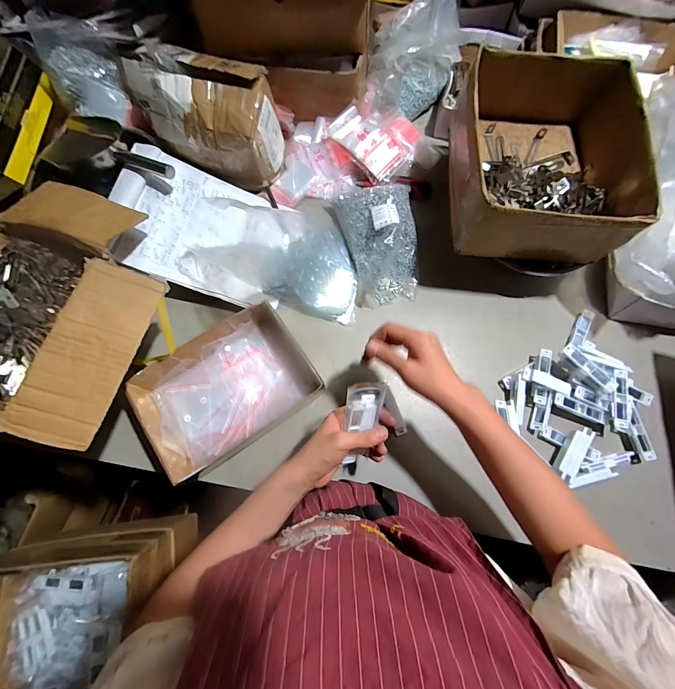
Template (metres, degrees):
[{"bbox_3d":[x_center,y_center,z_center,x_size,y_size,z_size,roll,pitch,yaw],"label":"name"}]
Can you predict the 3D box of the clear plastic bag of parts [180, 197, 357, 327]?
[{"bbox_3d":[-0.101,-0.167,0.604,0.309,0.052,0.193,17,74,4],"label":"clear plastic bag of parts"}]

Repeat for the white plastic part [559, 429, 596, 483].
[{"bbox_3d":[0.382,0.177,0.523,0.024,0.021,0.092,31,76,8],"label":"white plastic part"}]

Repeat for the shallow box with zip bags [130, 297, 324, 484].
[{"bbox_3d":[-0.174,0.068,0.518,0.253,0.071,0.174,-36,78,-10],"label":"shallow box with zip bags"}]

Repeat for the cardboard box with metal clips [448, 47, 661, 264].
[{"bbox_3d":[0.325,-0.297,0.526,0.255,0.117,0.296,4,74,0],"label":"cardboard box with metal clips"}]

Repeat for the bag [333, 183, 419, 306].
[{"bbox_3d":[0.090,-0.197,0.602,0.146,0.086,0.220,-12,75,-4],"label":"bag"}]

